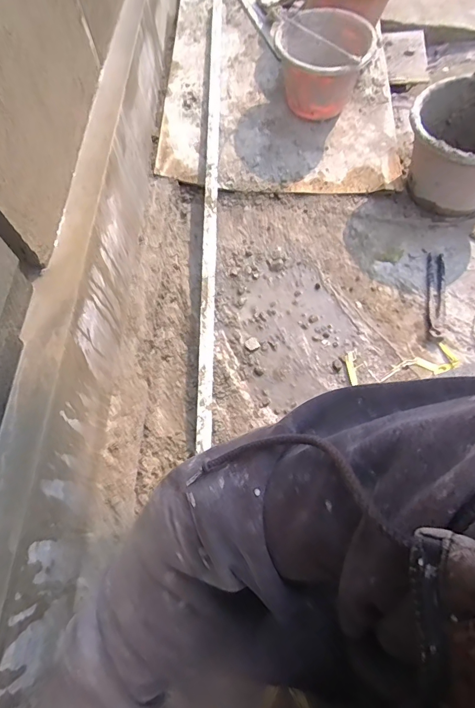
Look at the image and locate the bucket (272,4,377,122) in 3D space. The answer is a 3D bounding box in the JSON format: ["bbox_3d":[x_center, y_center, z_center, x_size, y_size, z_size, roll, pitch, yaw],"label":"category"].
[{"bbox_3d":[0.216,-0.738,1.034,0.225,0.190,0.225,-1,65,3],"label":"bucket"}]

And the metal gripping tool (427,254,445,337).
[{"bbox_3d":[0.435,-0.130,0.880,0.038,0.020,0.209,8,66,7],"label":"metal gripping tool"}]

